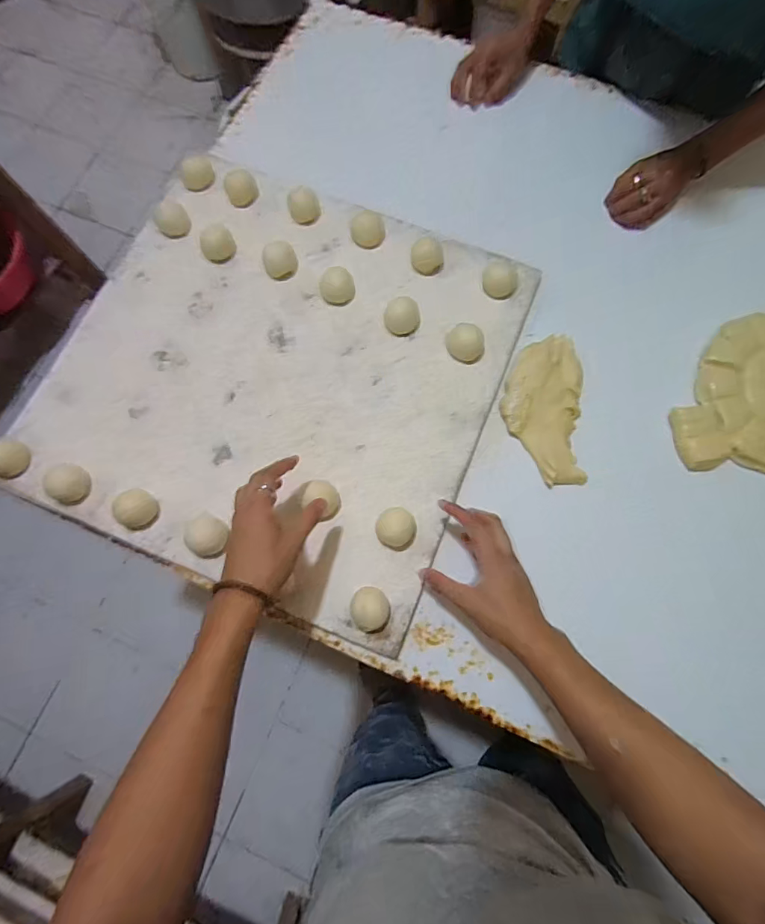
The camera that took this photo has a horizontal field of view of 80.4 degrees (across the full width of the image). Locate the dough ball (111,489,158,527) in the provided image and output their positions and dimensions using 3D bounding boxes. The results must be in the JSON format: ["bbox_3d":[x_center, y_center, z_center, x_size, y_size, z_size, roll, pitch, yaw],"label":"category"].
[{"bbox_3d":[-0.297,0.055,0.548,0.042,0.033,0.043,21,74,7],"label":"dough ball"}]

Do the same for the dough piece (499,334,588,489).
[{"bbox_3d":[0.213,-0.073,0.603,0.102,0.029,0.200,2,73,1],"label":"dough piece"}]

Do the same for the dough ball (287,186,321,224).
[{"bbox_3d":[-0.117,-0.382,0.675,0.045,0.034,0.046,0,73,0],"label":"dough ball"}]

